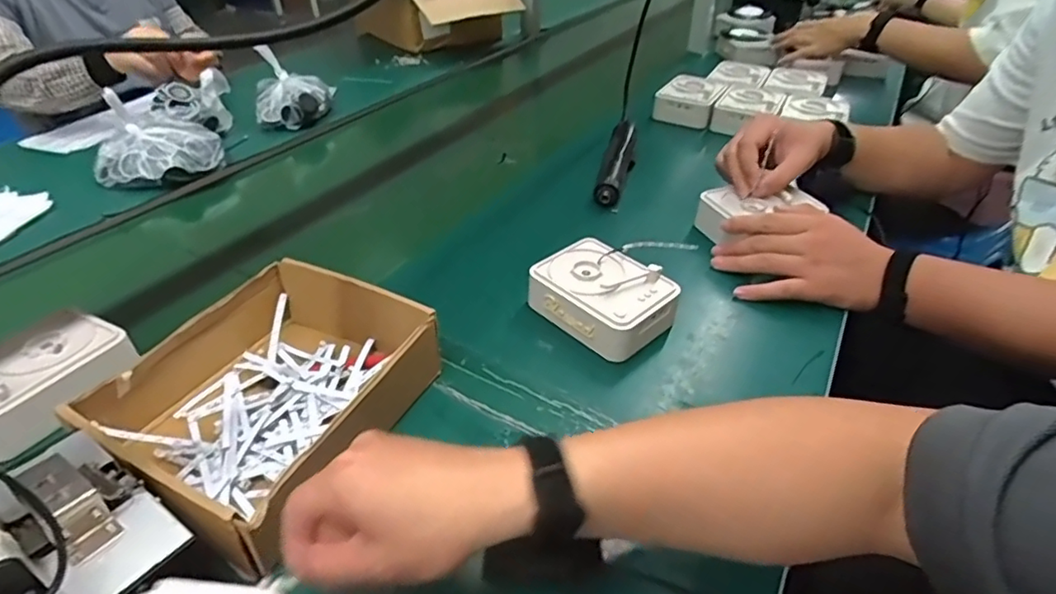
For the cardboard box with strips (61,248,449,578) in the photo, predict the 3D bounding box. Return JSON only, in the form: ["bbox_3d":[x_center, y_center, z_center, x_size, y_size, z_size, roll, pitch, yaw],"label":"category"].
[{"bbox_3d":[-0.199,0.069,0.445,0.178,0.067,0.212,19,41,16],"label":"cardboard box with strips"}]

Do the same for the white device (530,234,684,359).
[{"bbox_3d":[0.075,-0.001,0.573,0.132,0.051,0.101,29,45,30],"label":"white device"}]

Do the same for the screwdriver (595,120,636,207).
[{"bbox_3d":[0.129,-0.192,0.807,0.042,0.045,0.200,10,39,11],"label":"screwdriver"}]

